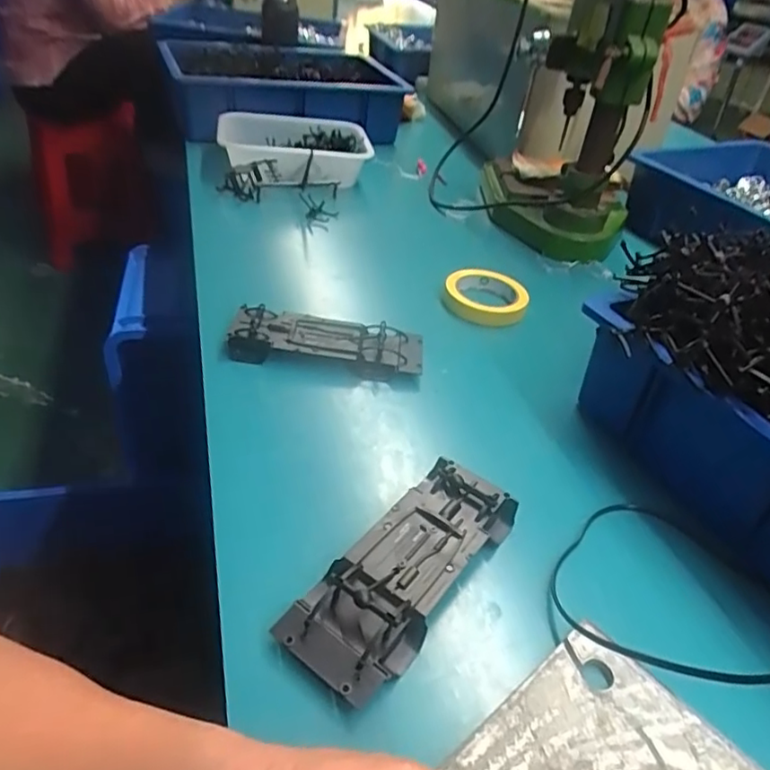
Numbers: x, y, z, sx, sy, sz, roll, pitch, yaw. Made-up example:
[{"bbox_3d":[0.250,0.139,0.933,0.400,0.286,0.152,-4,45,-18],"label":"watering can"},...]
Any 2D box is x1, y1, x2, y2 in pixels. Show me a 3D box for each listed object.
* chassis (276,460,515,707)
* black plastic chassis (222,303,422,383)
[{"bbox_3d":[0.018,0.119,0.400,0.072,0.033,0.191,30,45,25],"label":"chassis"},{"bbox_3d":[-0.058,-0.043,0.592,0.193,0.035,0.067,1,40,-6],"label":"black plastic chassis"}]

